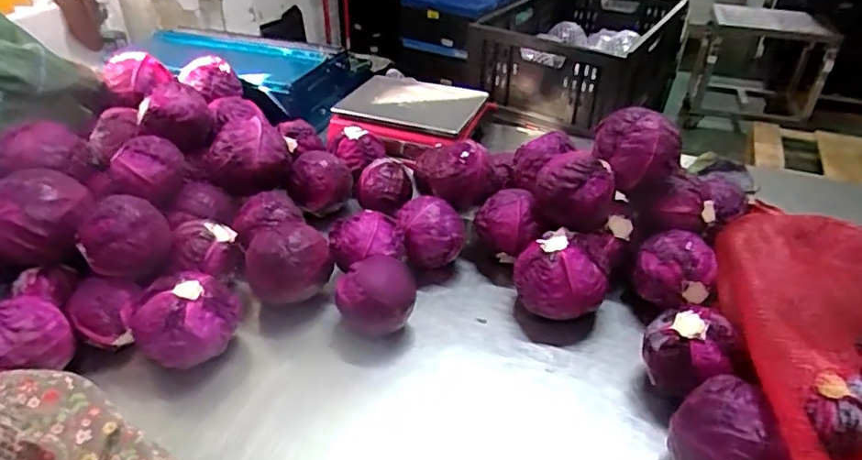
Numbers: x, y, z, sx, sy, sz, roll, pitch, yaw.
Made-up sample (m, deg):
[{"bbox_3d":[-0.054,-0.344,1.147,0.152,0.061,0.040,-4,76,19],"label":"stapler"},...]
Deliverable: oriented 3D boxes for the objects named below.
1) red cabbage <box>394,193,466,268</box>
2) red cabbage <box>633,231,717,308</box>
[{"bbox_3d":[0.000,0.008,0.956,0.110,0.095,0.086,1,35,1],"label":"red cabbage"},{"bbox_3d":[0.360,0.059,0.852,0.107,0.088,0.086,16,38,21],"label":"red cabbage"}]

